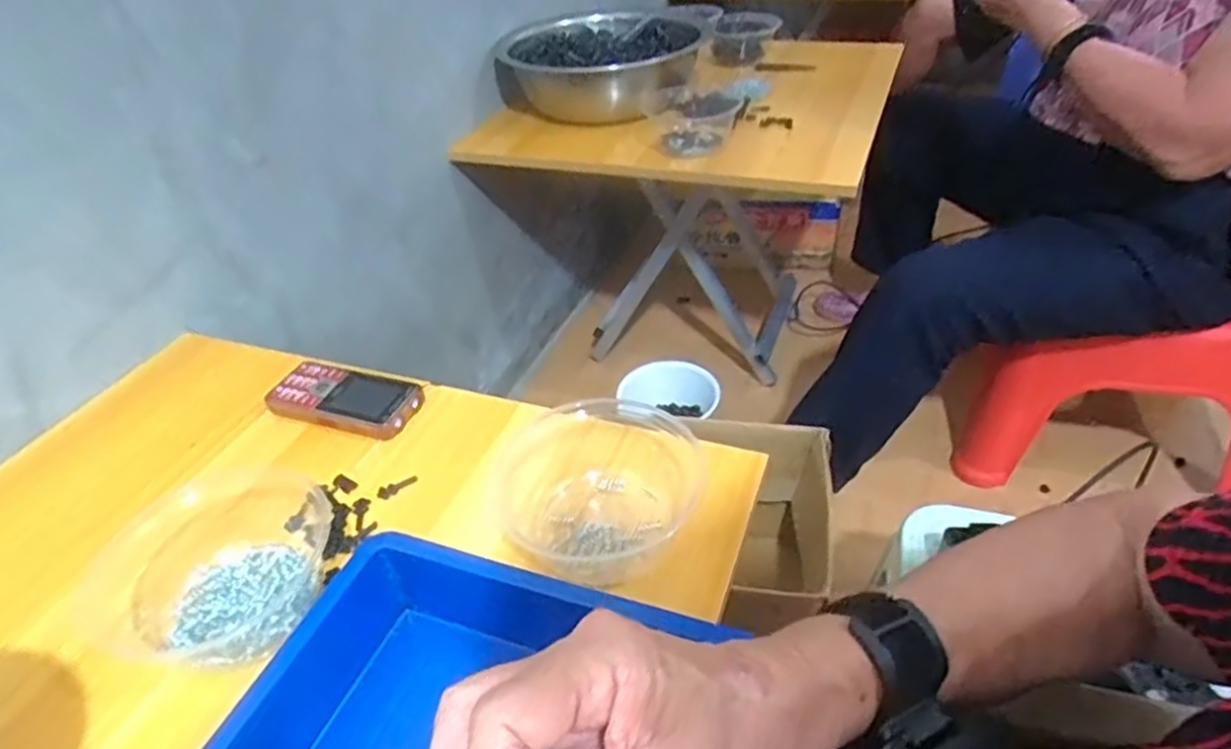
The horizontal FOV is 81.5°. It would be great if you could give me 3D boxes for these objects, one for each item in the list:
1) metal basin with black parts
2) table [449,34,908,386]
[{"bbox_3d":[-0.025,-0.496,1.160,0.333,0.105,0.270,-4,39,2],"label":"metal basin with black parts"},{"bbox_3d":[0.145,-0.278,1.323,0.594,0.495,0.549,11,42,20],"label":"table"}]

